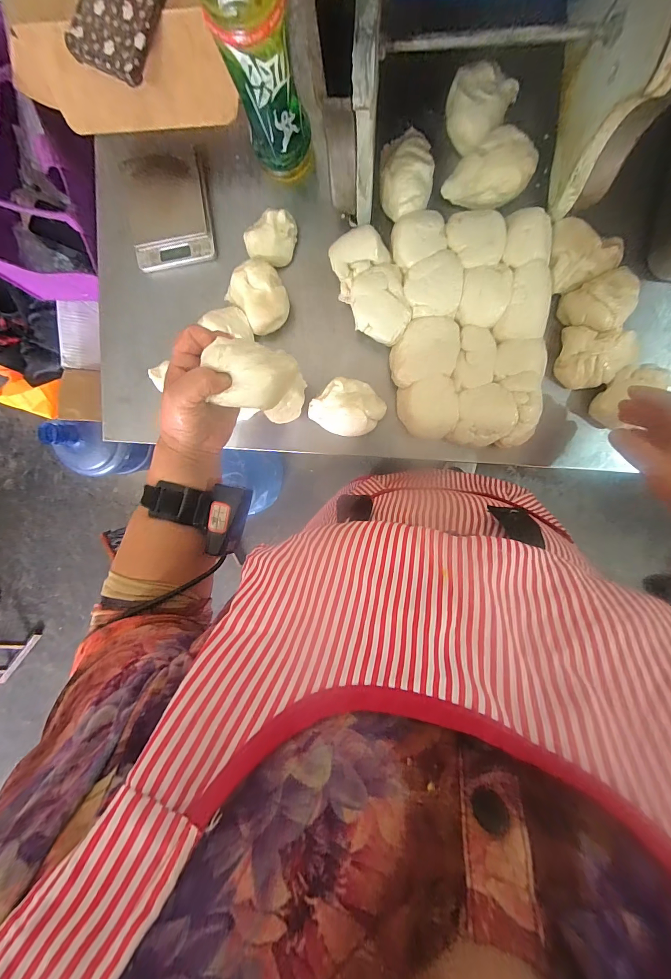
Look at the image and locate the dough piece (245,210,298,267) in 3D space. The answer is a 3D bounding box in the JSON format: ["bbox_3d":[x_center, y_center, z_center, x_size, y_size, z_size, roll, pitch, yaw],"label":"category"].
[{"bbox_3d":[-0.075,-0.308,0.432,0.066,0.038,0.053,-24,94,7],"label":"dough piece"}]

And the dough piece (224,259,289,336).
[{"bbox_3d":[-0.092,-0.239,0.432,0.065,0.045,0.075,-38,92,8],"label":"dough piece"}]

